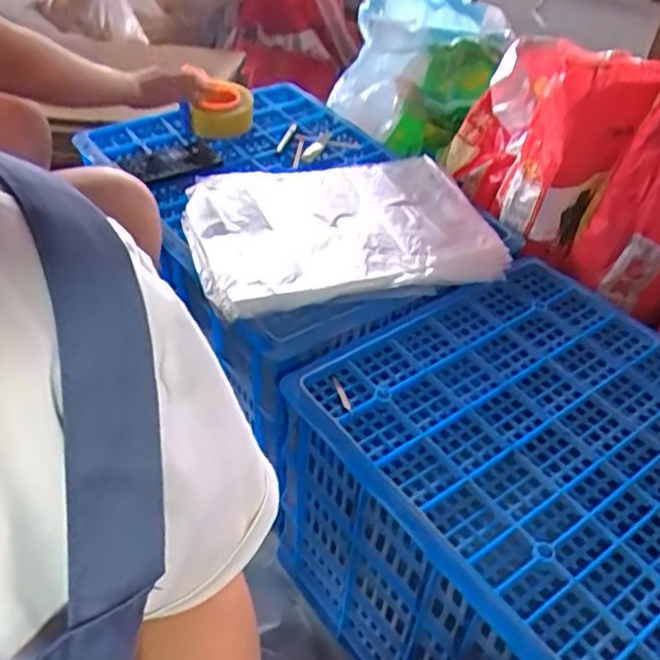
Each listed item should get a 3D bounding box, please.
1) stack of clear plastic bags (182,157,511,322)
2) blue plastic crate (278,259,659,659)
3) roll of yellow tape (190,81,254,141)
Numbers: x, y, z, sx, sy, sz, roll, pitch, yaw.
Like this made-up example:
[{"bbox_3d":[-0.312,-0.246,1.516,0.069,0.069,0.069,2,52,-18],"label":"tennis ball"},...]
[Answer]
[{"bbox_3d":[0.019,-0.157,1.009,0.423,0.036,0.356,-10,44,-13],"label":"stack of clear plastic bags"},{"bbox_3d":[0.275,0.263,0.830,0.448,0.343,0.575,-27,50,-29],"label":"blue plastic crate"},{"bbox_3d":[-0.199,-0.408,1.256,0.111,0.065,0.111,-1,43,-4],"label":"roll of yellow tape"}]

